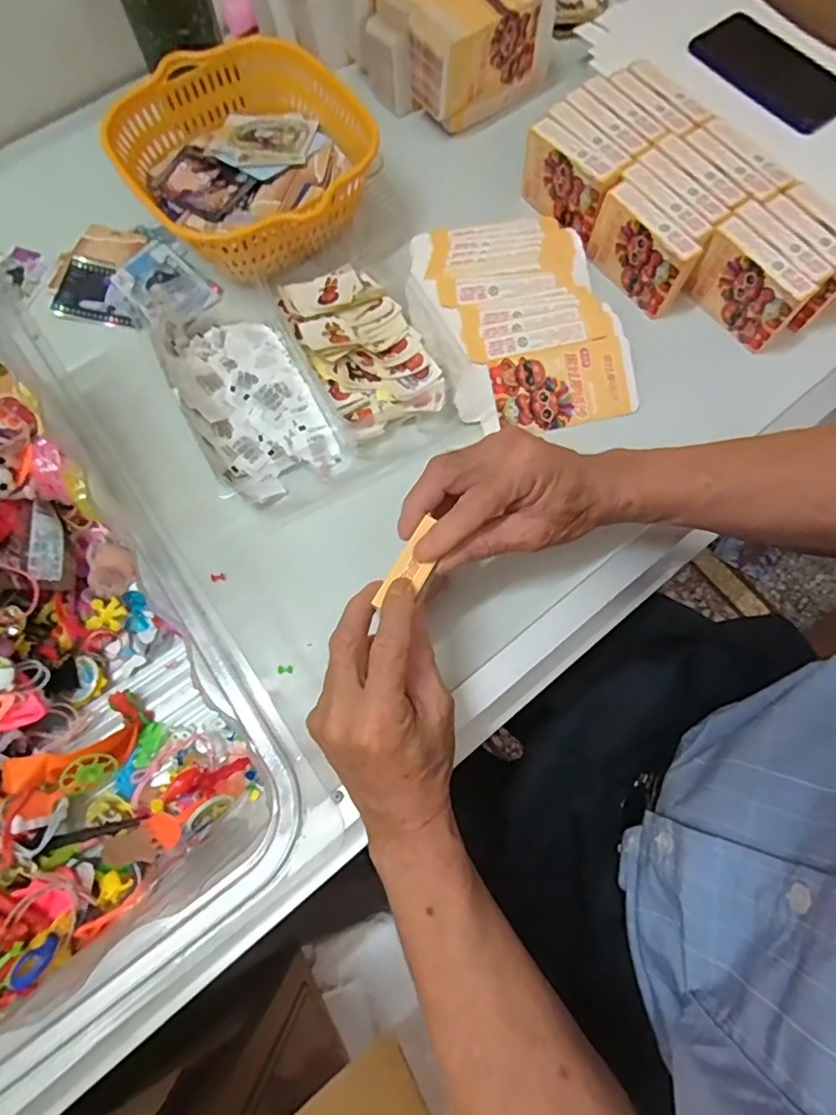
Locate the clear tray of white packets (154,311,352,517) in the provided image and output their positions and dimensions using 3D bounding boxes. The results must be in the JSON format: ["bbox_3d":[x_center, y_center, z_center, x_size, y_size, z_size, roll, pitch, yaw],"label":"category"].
[{"bbox_3d":[-0.135,-0.131,0.439,0.100,0.052,0.182,-28,74,-8],"label":"clear tray of white packets"}]

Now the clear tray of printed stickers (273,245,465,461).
[{"bbox_3d":[-0.038,-0.178,0.465,0.116,0.028,0.175,-23,74,-6],"label":"clear tray of printed stickers"}]

